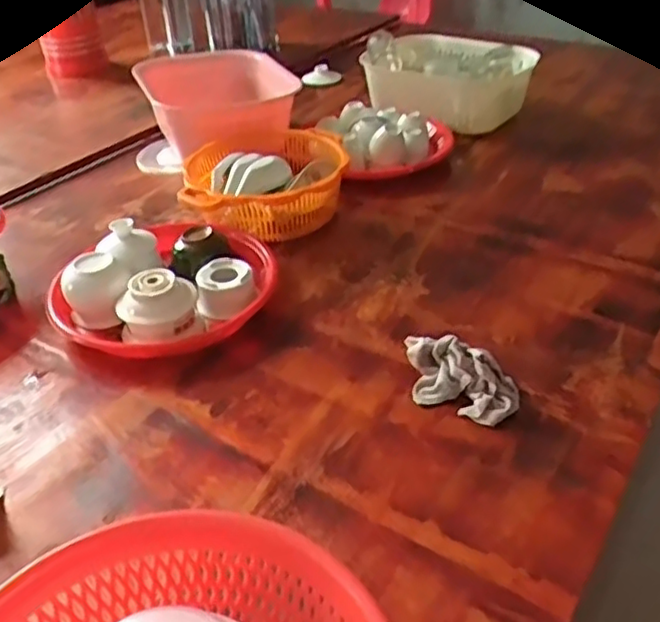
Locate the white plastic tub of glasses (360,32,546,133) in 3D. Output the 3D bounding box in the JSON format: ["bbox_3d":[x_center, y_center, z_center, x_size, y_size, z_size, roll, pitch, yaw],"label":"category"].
[{"bbox_3d":[0.198,-0.391,1.132,0.281,0.112,0.135,25,46,32],"label":"white plastic tub of glasses"}]

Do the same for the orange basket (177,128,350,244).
[{"bbox_3d":[-0.085,-0.181,0.921,0.209,0.069,0.226,-4,38,0],"label":"orange basket"}]

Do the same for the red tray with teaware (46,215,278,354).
[{"bbox_3d":[-0.173,-0.038,0.753,0.211,0.065,0.228,16,42,24],"label":"red tray with teaware"}]

